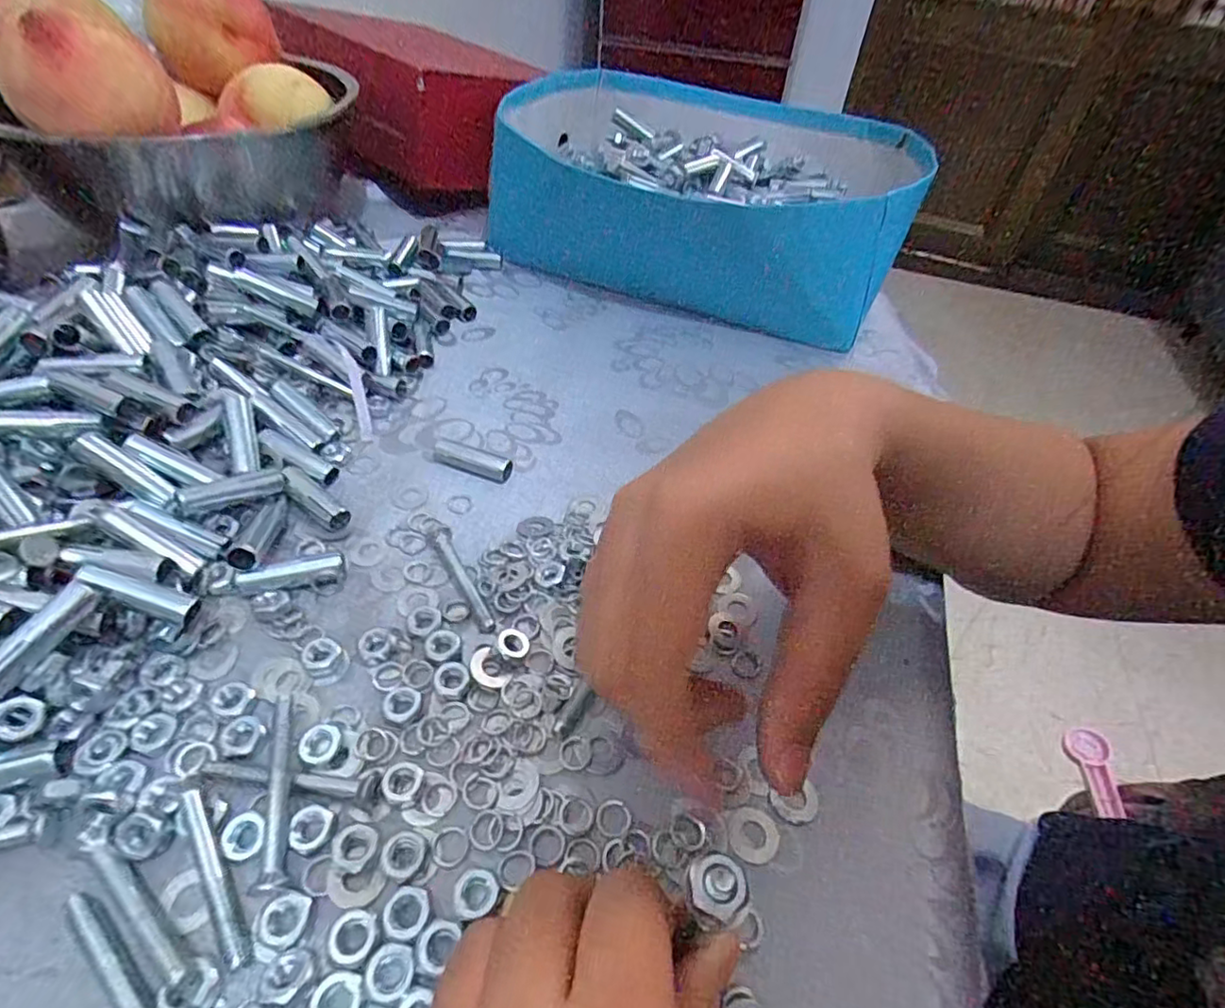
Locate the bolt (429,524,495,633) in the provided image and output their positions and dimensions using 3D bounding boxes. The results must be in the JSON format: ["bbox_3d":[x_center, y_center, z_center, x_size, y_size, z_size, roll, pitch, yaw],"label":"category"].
[{"bbox_3d":[-0.064,0.029,0.256,0.008,0.007,0.064,-18,51,-23],"label":"bolt"}]

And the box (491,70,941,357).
[{"bbox_3d":[0.075,-0.258,0.494,0.295,0.094,0.258,20,47,12],"label":"box"}]

